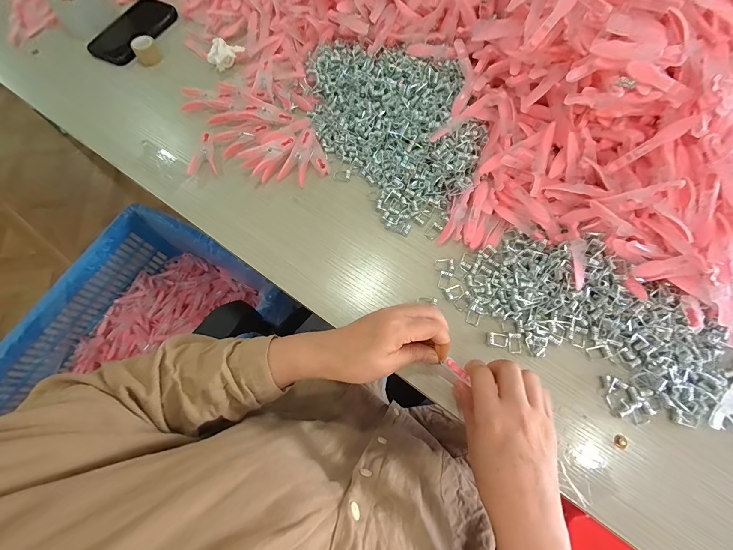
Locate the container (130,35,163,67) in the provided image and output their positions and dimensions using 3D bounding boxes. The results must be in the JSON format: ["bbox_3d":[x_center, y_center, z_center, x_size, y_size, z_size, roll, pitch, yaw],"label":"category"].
[{"bbox_3d":[-0.351,-0.358,0.505,0.034,0.026,0.036,0,68,0],"label":"container"}]

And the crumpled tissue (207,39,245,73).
[{"bbox_3d":[-0.222,-0.350,0.501,0.057,0.029,0.029,-19,70,-8],"label":"crumpled tissue"}]

